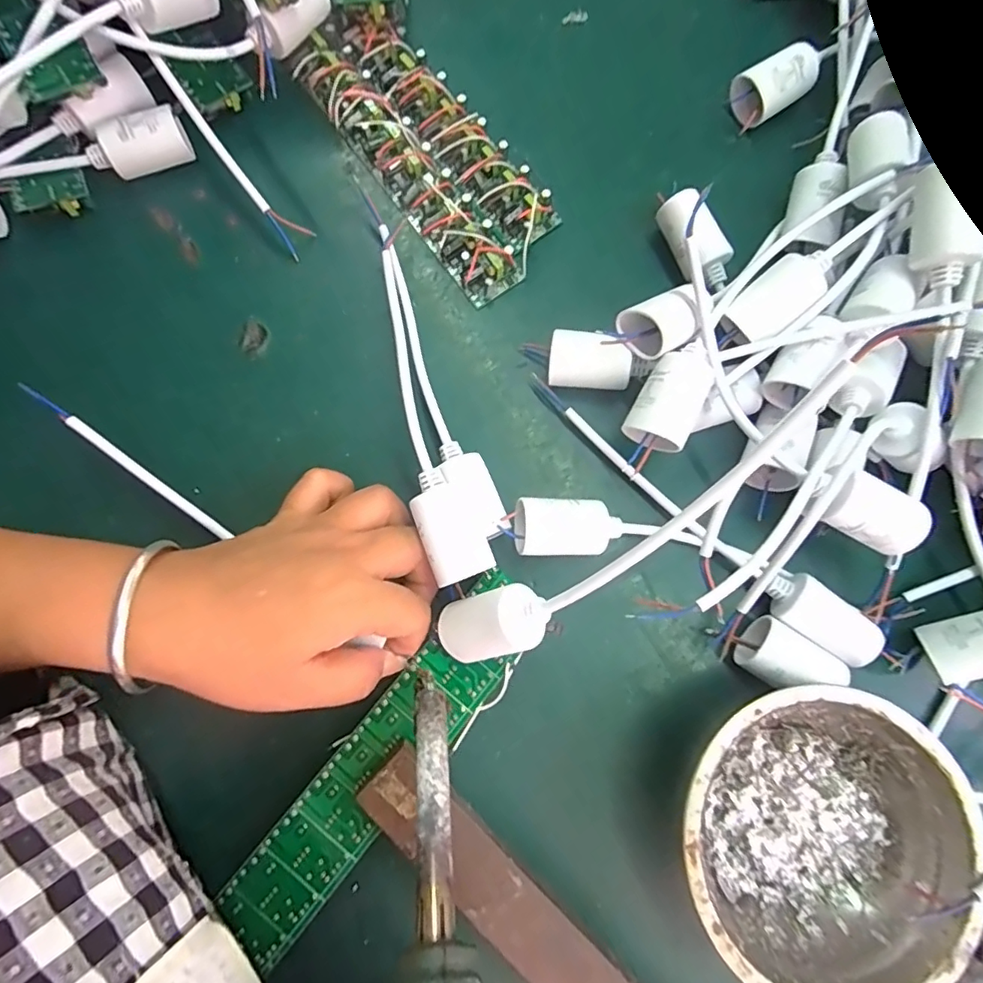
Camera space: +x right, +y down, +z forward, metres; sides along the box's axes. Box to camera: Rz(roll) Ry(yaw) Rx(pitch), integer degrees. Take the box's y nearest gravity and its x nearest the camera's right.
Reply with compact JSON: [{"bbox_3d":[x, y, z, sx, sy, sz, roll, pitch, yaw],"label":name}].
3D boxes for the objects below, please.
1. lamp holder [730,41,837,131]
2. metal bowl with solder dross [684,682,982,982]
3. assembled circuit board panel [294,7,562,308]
[{"bbox_3d":[0.172,-0.246,0.334,0.056,0.032,0.025,-28,81,-5],"label":"lamp holder"},{"bbox_3d":[0.146,0.154,0.250,0.123,0.040,0.124,0,79,0],"label":"metal bowl with solder dross"},{"bbox_3d":[-0.038,-0.206,0.328,0.073,0.019,0.190,-37,82,-7],"label":"assembled circuit board panel"}]

